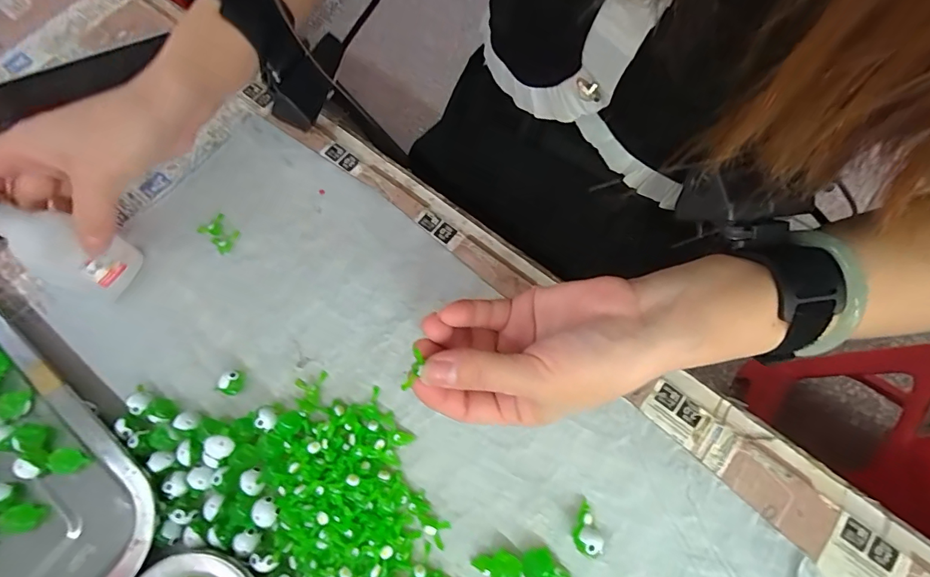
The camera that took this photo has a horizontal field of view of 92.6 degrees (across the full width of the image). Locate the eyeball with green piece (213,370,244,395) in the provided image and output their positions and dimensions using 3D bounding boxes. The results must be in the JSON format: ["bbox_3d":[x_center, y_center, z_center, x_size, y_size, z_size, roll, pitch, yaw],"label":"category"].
[{"bbox_3d":[-0.145,0.059,0.277,0.014,0.014,0.014,-1,70,2],"label":"eyeball with green piece"}]

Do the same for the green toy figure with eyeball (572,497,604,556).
[{"bbox_3d":[0.064,0.129,0.239,0.014,0.016,0.024,-12,70,-2],"label":"green toy figure with eyeball"}]

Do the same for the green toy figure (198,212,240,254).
[{"bbox_3d":[-0.174,-0.040,0.316,0.032,0.006,0.020,38,75,14],"label":"green toy figure"}]

